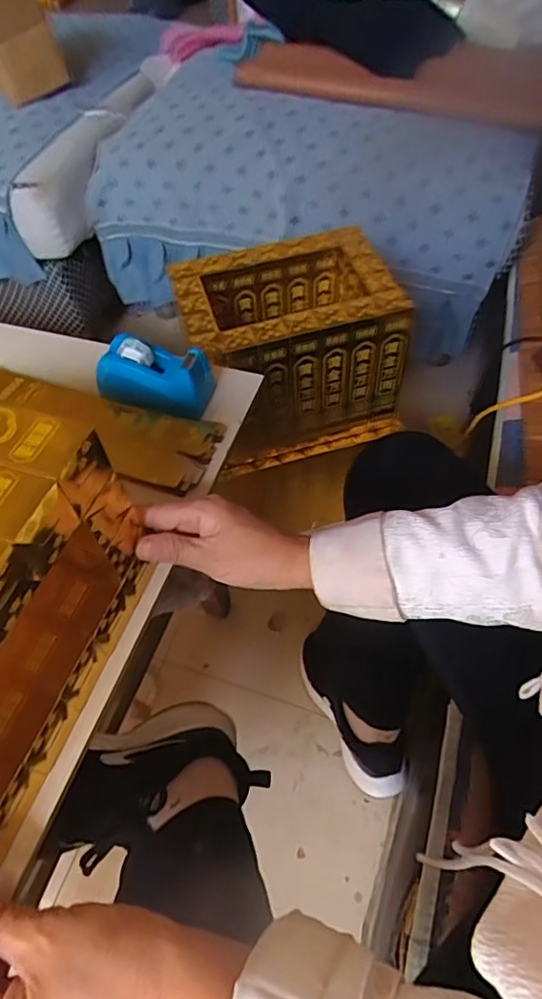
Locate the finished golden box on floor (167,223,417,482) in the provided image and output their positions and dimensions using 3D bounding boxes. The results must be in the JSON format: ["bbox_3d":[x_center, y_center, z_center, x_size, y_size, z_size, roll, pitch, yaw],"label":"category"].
[{"bbox_3d":[0.030,-0.226,0.859,0.301,0.244,0.222,-13,56,-5],"label":"finished golden box on floor"}]

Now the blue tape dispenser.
[{"bbox_3d":[-0.120,-0.128,0.553,0.118,0.065,0.053,5,56,7],"label":"blue tape dispenser"}]

